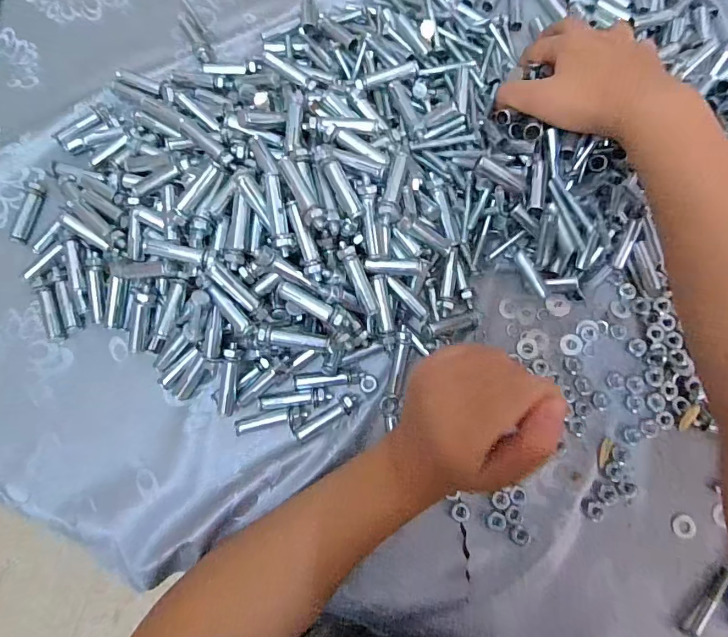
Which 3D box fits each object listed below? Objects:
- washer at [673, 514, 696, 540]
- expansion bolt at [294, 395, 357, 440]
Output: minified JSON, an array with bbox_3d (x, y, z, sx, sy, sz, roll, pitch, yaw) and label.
[{"bbox_3d":[0.235,0.152,0.324,0.014,0.004,0.017,6,79,2],"label":"washer"},{"bbox_3d":[-0.028,0.074,0.331,0.051,0.011,0.013,-34,81,-6],"label":"expansion bolt"}]

